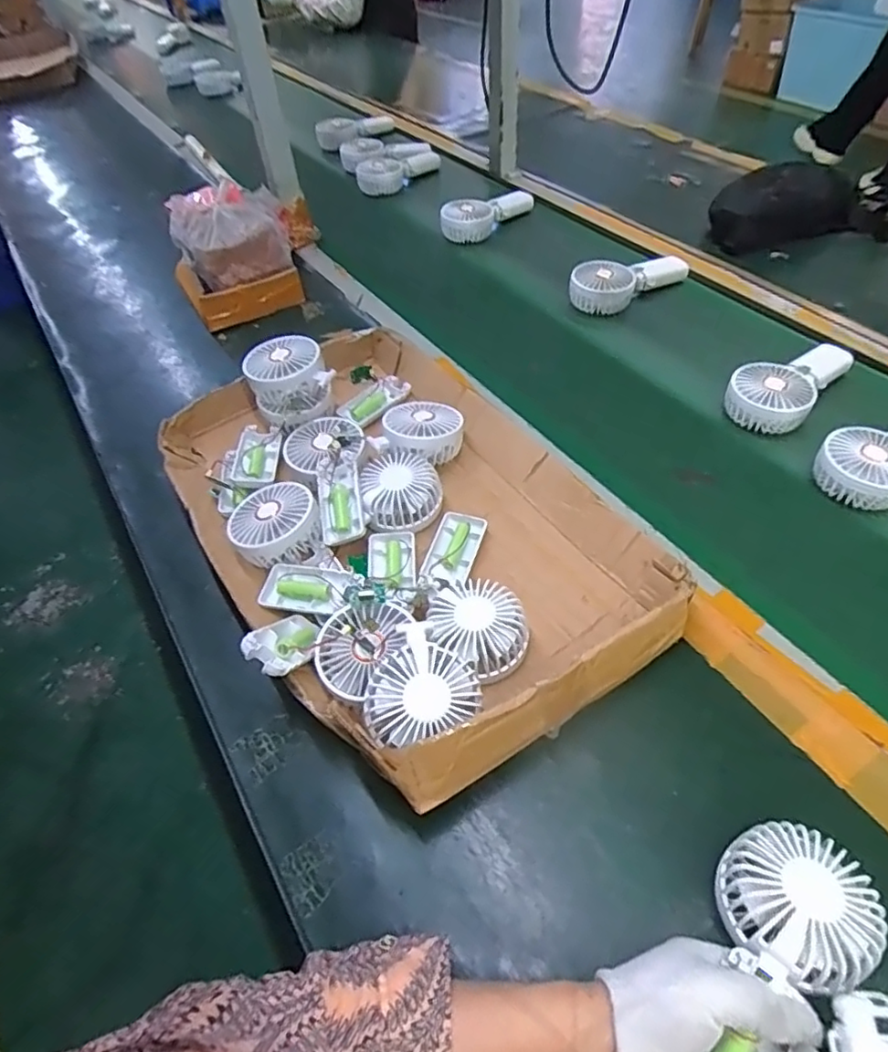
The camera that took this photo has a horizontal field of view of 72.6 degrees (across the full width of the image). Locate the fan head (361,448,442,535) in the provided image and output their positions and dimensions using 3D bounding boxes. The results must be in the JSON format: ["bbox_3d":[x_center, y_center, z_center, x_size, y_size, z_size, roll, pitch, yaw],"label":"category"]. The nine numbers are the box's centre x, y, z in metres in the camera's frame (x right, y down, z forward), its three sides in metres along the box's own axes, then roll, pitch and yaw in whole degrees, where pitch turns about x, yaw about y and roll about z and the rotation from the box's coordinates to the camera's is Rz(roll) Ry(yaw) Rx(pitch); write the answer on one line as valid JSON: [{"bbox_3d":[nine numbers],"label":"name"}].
[{"bbox_3d":[-0.043,-0.039,0.626,0.075,0.033,0.093,-7,52,-1],"label":"fan head"}]

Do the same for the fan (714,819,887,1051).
[{"bbox_3d":[0.187,0.258,0.345,0.080,0.030,0.178,30,56,25],"label":"fan"}]

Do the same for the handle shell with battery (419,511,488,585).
[{"bbox_3d":[0.009,0.022,0.590,0.045,0.017,0.088,13,54,15],"label":"handle shell with battery"}]

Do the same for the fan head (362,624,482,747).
[{"bbox_3d":[-0.021,0.126,0.448,0.084,0.034,0.081,-2,52,3],"label":"fan head"}]

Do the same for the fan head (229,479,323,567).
[{"bbox_3d":[-0.169,-0.003,0.603,0.084,0.037,0.087,-2,52,3],"label":"fan head"}]

